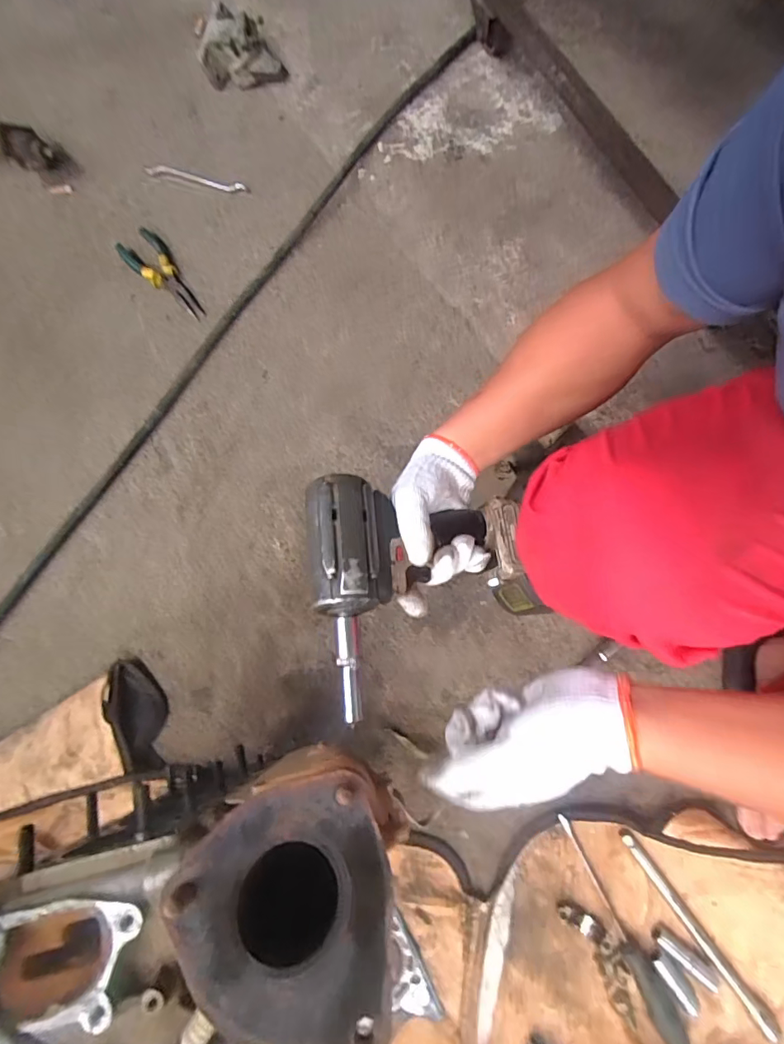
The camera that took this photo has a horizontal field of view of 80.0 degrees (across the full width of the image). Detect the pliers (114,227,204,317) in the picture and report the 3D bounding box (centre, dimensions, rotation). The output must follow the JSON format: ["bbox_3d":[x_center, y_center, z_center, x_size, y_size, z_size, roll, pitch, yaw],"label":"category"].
[{"bbox_3d":[-0.379,-0.413,0.775,0.067,0.013,0.201,-41,80,-9],"label":"pliers"}]

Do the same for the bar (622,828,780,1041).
[{"bbox_3d":[0.366,0.491,0.562,0.017,0.011,0.253,-35,79,-7],"label":"bar"}]

